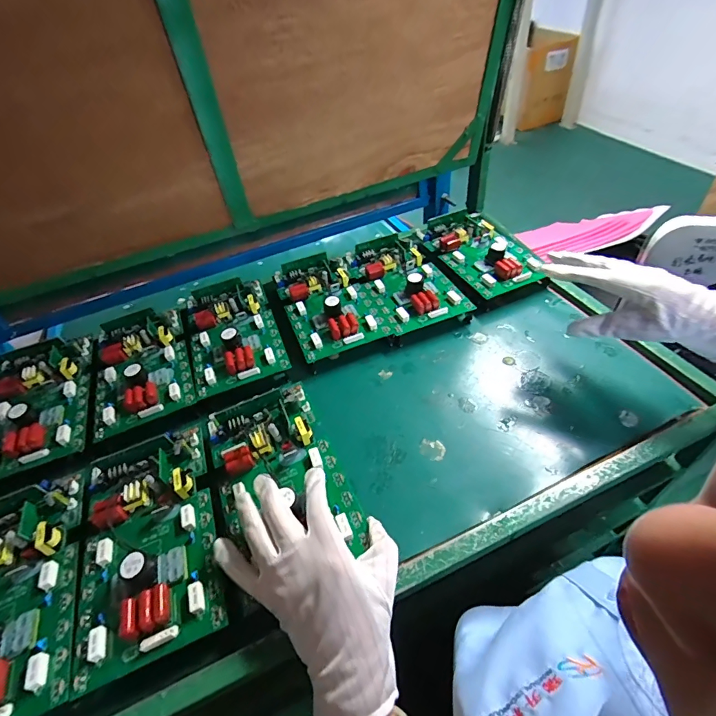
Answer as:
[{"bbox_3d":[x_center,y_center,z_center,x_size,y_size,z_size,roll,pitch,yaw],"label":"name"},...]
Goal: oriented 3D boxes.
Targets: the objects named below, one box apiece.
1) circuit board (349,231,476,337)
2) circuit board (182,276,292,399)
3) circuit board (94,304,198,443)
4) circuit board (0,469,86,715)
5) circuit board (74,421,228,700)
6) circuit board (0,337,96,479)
[{"bbox_3d":[0.070,-0.126,0.632,0.133,0.031,0.210,-20,47,-10],"label":"circuit board"},{"bbox_3d":[-0.186,-0.042,0.593,0.131,0.035,0.212,-19,47,-10],"label":"circuit board"},{"bbox_3d":[-0.305,0.007,0.566,0.130,0.034,0.211,-23,47,-12],"label":"circuit board"},{"bbox_3d":[-0.329,0.215,0.368,0.129,0.035,0.232,-22,47,-12],"label":"circuit board"},{"bbox_3d":[-0.210,0.170,0.396,0.131,0.040,0.225,-21,47,-11],"label":"circuit board"},{"bbox_3d":[-0.429,0.056,0.538,0.134,0.035,0.215,-20,47,-10],"label":"circuit board"}]

